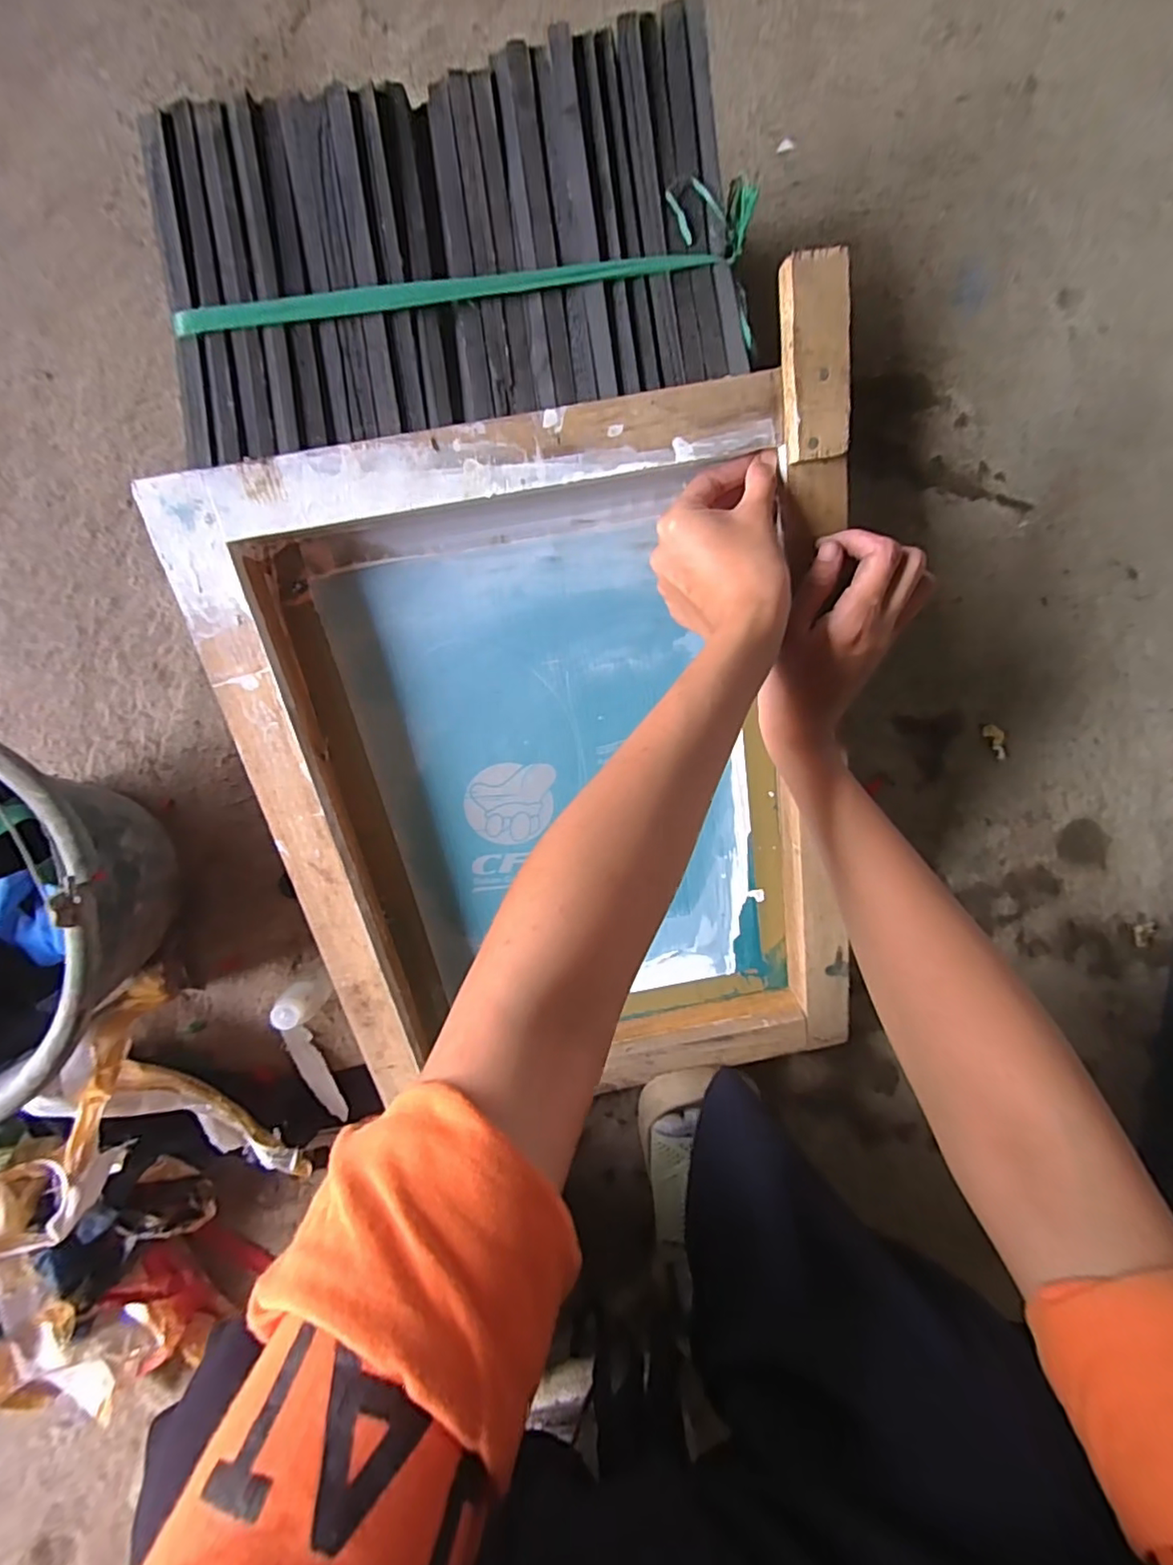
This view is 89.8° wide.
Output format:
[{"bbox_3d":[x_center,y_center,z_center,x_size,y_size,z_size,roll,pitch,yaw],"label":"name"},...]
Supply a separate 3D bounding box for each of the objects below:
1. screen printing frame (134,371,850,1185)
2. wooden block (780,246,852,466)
[{"bbox_3d":[-0.014,0.019,0.409,0.365,0.056,0.460,-12,110,-3],"label":"screen printing frame"},{"bbox_3d":[0.118,-0.217,0.304,0.032,0.011,0.089,-11,112,-1],"label":"wooden block"}]

